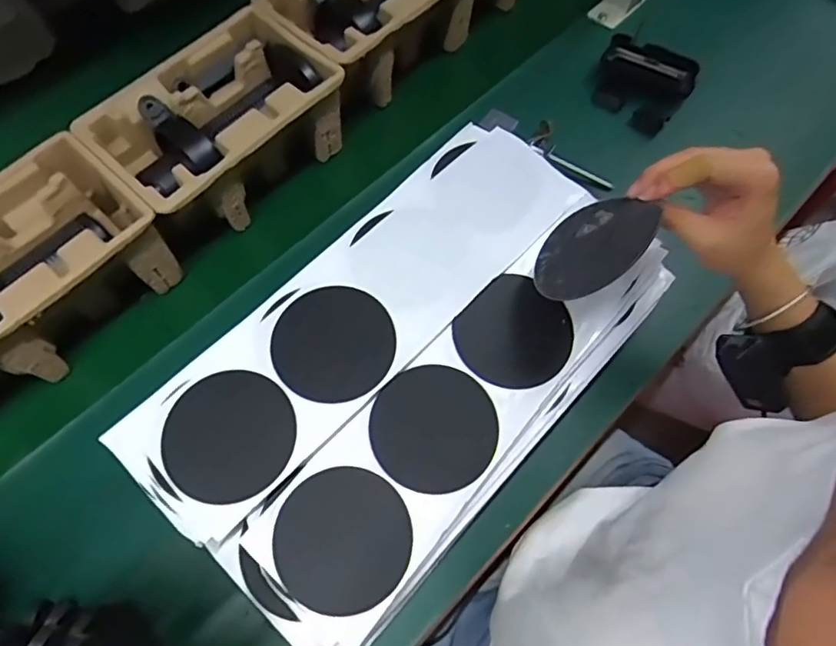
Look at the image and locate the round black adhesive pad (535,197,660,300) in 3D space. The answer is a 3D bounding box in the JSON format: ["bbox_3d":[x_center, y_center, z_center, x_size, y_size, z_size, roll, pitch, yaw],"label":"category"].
[{"bbox_3d":[0.119,-0.054,0.385,0.088,0.007,0.089,-37,27,20],"label":"round black adhesive pad"}]

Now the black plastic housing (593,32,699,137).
[{"bbox_3d":[0.266,-0.285,0.661,0.101,0.058,0.094,29,68,14],"label":"black plastic housing"}]

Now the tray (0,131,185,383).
[{"bbox_3d":[-0.350,-0.040,0.504,0.142,0.090,0.227,39,71,18],"label":"tray"}]

